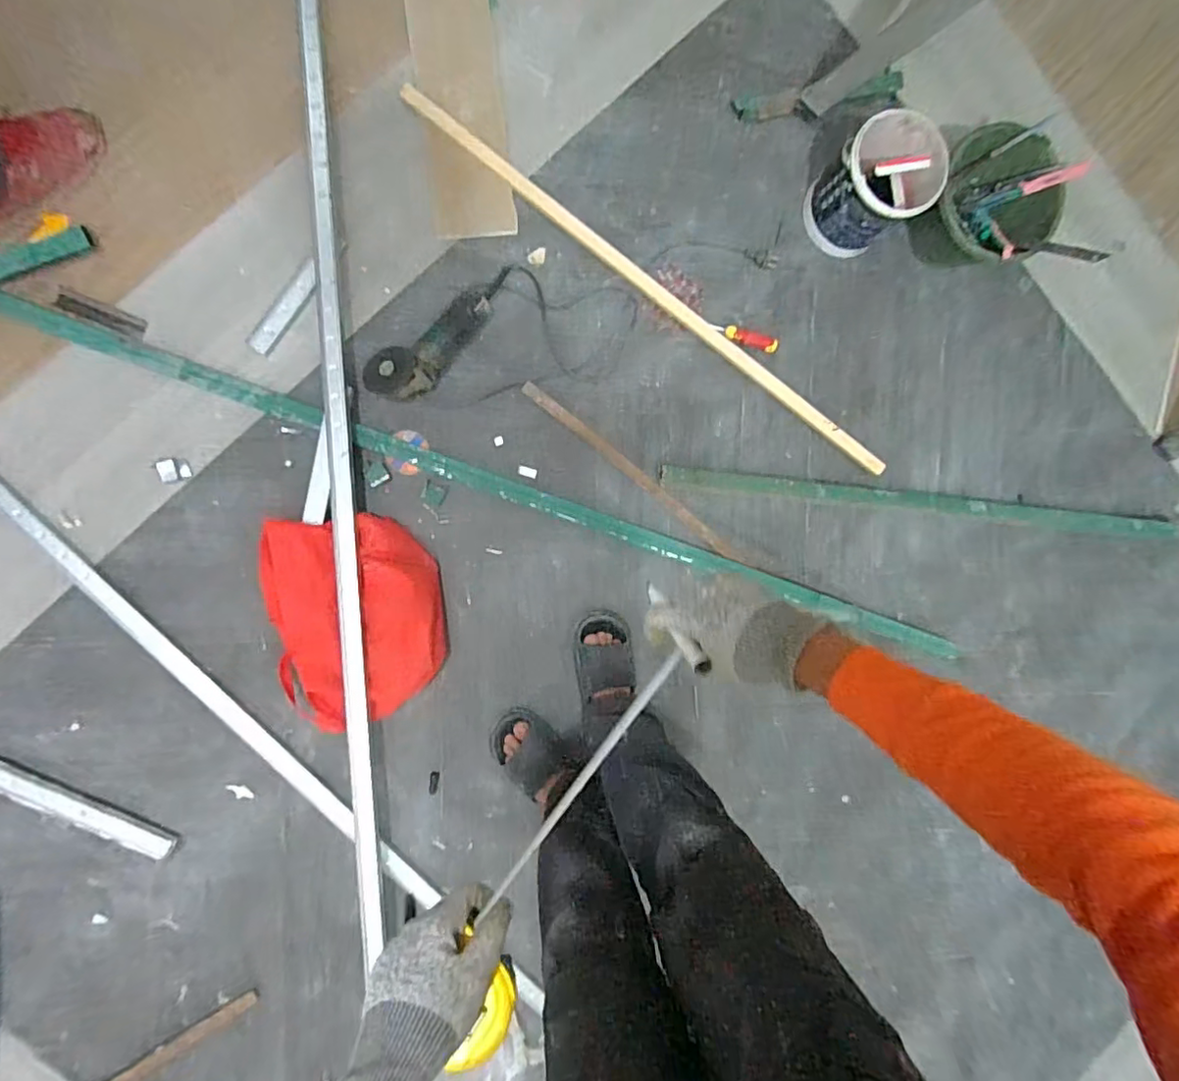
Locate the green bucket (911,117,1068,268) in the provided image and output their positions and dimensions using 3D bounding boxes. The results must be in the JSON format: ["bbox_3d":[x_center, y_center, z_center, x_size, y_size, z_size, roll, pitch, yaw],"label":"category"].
[{"bbox_3d":[0.786,-0.654,1.177,0.222,0.181,0.243,0,93,-8],"label":"green bucket"}]

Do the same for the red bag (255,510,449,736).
[{"bbox_3d":[-0.431,0.146,1.079,0.311,0.084,0.377,-9,94,-7],"label":"red bag"}]

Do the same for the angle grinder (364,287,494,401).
[{"bbox_3d":[-0.285,-0.357,1.078,0.274,0.078,0.107,-37,97,-5],"label":"angle grinder"}]

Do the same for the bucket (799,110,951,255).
[{"bbox_3d":[0.554,-0.685,1.132,0.199,0.187,0.180,-28,96,-6],"label":"bucket"}]

